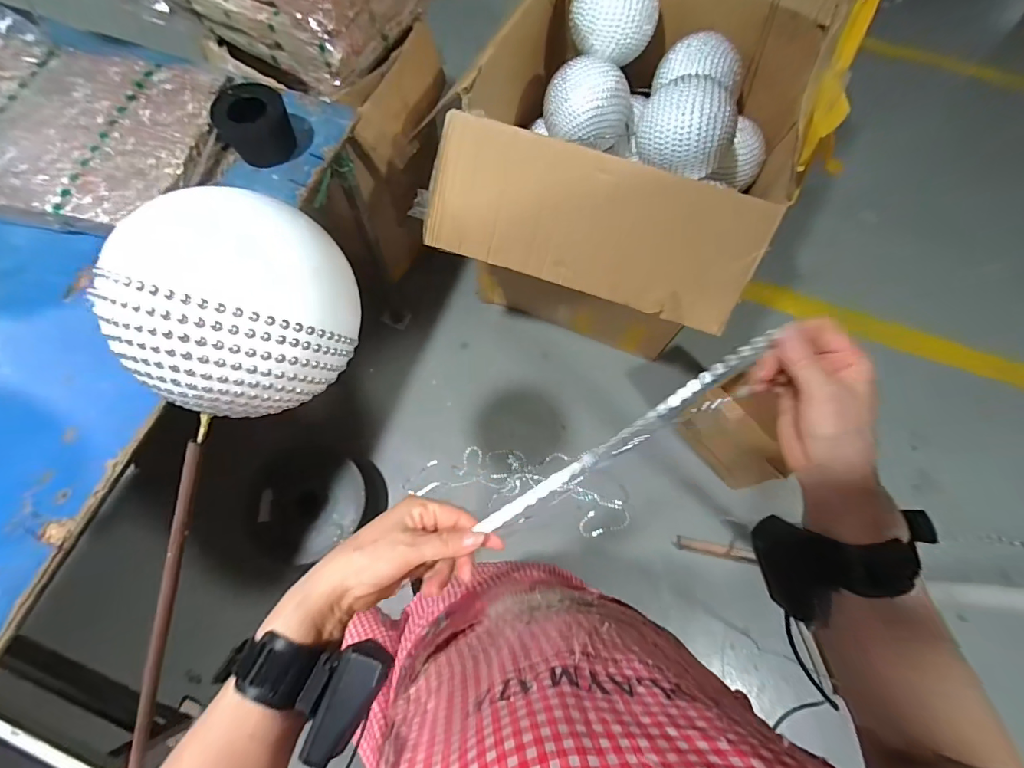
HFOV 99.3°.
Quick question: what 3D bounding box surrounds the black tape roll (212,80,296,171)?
[{"bbox_3d":[-0.450,-0.456,0.765,0.113,0.090,0.113,0,70,0],"label":"black tape roll"}]

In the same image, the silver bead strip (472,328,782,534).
[{"bbox_3d":[0.087,0.037,0.325,0.250,0.014,0.014,-35,73,6],"label":"silver bead strip"}]

